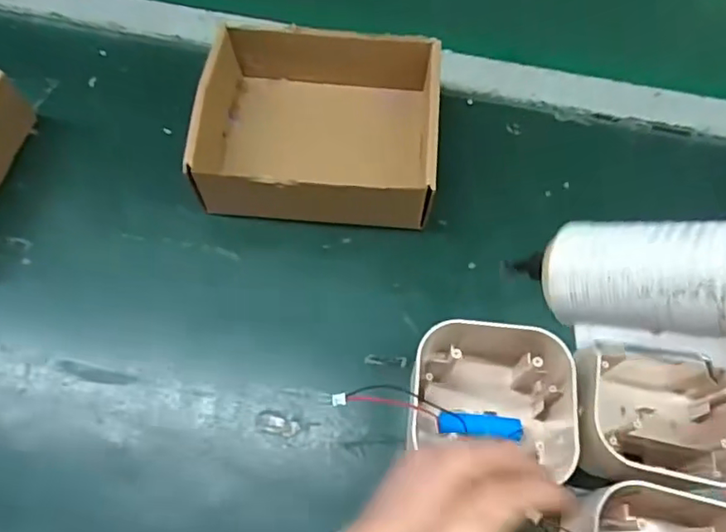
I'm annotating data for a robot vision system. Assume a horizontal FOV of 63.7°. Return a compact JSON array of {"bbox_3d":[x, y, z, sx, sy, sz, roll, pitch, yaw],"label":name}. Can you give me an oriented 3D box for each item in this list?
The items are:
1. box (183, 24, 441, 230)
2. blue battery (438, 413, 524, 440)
[{"bbox_3d":[-0.031,-0.101,0.432,0.165,0.057,0.139,5,65,1],"label":"box"},{"bbox_3d":[0.073,0.098,0.359,0.051,0.018,0.016,5,65,1],"label":"blue battery"}]

